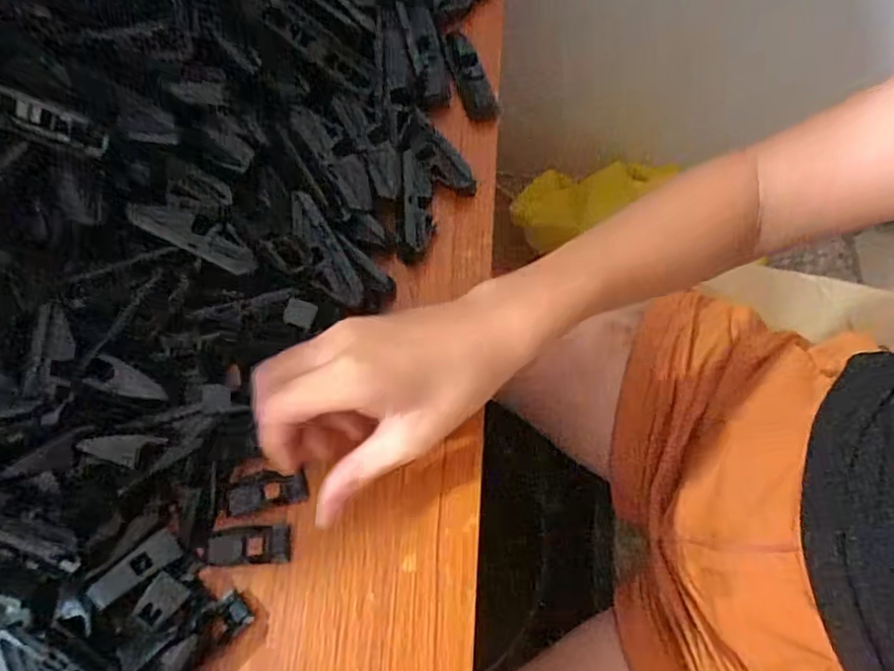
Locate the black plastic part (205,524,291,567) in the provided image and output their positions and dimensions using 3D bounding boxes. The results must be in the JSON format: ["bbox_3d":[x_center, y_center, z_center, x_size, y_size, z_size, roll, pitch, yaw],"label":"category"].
[{"bbox_3d":[-0.100,0.105,0.299,0.041,0.004,0.018,-2,69,-2],"label":"black plastic part"}]

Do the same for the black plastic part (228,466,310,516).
[{"bbox_3d":[-0.093,0.080,0.307,0.040,0.004,0.016,-10,69,-5],"label":"black plastic part"}]

